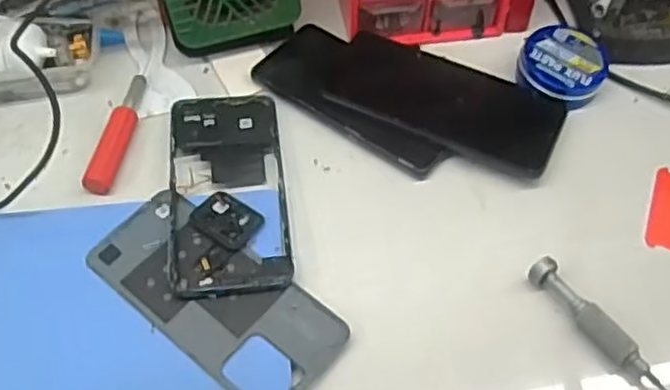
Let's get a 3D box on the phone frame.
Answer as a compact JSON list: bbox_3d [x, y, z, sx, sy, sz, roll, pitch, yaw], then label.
[{"bbox_3d":[-0.072,-0.008,0.475,0.075,0.008,0.166,-7,56,-4],"label":"phone frame"}]

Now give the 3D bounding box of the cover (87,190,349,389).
[{"bbox_3d":[-0.074,0.059,0.432,0.162,0.009,0.075,36,63,22],"label":"cover"}]

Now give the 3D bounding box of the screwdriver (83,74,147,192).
[{"bbox_3d":[-0.154,-0.045,0.506,0.017,0.014,0.105,5,56,4],"label":"screwdriver"}]

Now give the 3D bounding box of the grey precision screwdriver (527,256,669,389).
[{"bbox_3d":[0.156,0.078,0.414,0.018,0.010,0.107,-34,62,-20],"label":"grey precision screwdriver"}]

